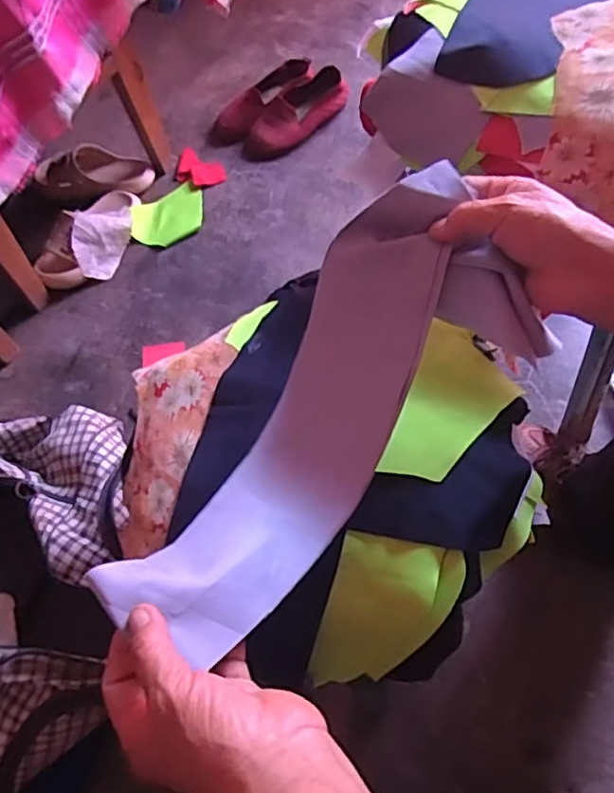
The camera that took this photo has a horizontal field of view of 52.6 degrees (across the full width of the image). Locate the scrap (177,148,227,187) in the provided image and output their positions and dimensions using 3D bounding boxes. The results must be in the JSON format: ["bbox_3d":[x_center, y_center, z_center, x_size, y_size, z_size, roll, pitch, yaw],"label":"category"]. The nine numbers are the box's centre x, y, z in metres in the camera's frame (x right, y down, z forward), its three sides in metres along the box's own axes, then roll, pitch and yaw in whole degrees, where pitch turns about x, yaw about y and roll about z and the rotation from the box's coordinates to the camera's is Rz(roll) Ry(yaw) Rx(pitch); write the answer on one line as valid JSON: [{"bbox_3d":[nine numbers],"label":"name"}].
[{"bbox_3d":[-0.194,-0.410,1.122,0.096,0.015,0.066,22,66,17],"label":"scrap"}]

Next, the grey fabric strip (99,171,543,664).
[{"bbox_3d":[0.025,0.014,0.395,0.139,0.105,0.314,30,76,20],"label":"grey fabric strip"}]

